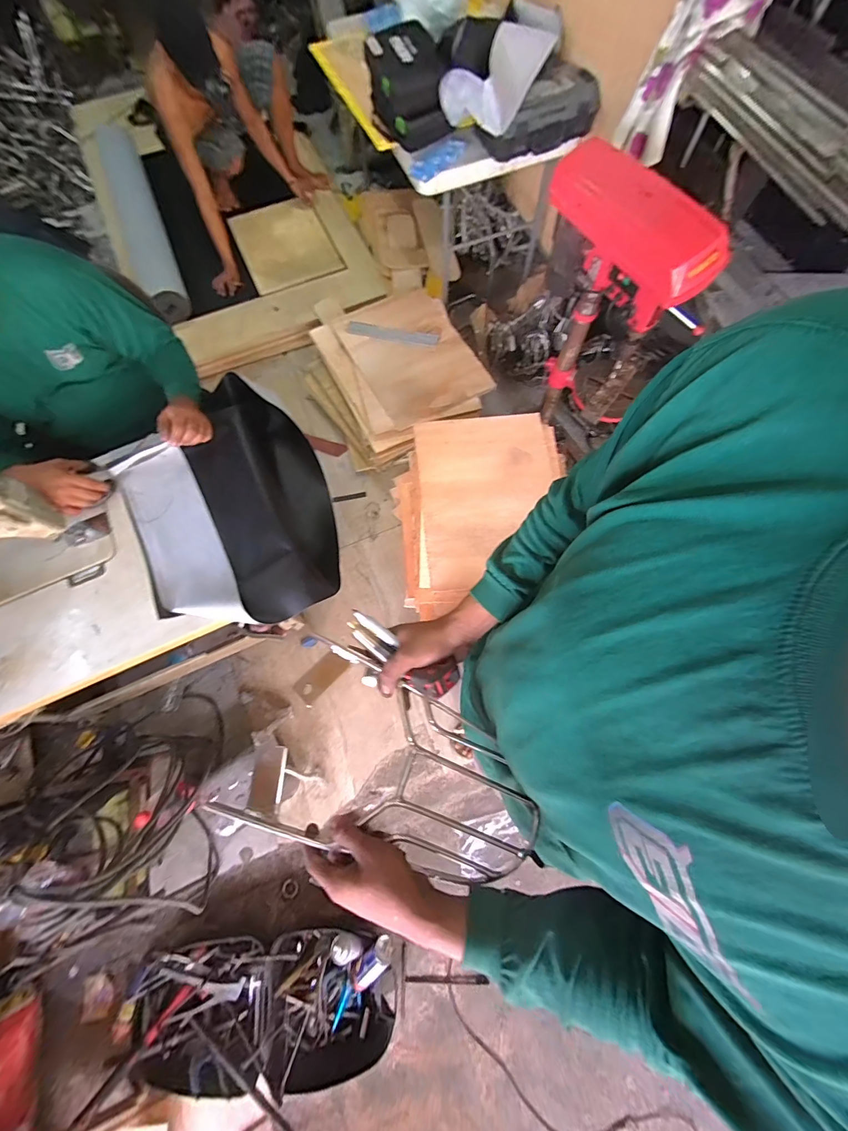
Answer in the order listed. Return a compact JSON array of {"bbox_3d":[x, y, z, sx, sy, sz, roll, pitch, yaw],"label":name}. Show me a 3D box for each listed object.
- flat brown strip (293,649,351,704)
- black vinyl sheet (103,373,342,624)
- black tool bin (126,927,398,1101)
[{"bbox_3d":[-0.140,0.149,0.549,0.037,0.010,0.072,38,70,23],"label":"flat brown strip"},{"bbox_3d":[-0.456,-0.152,0.989,0.437,0.172,0.678,-28,73,-8],"label":"black vinyl sheet"},{"bbox_3d":[-0.506,1.337,1.207,0.803,0.145,0.352,-4,72,0],"label":"black tool bin"}]

